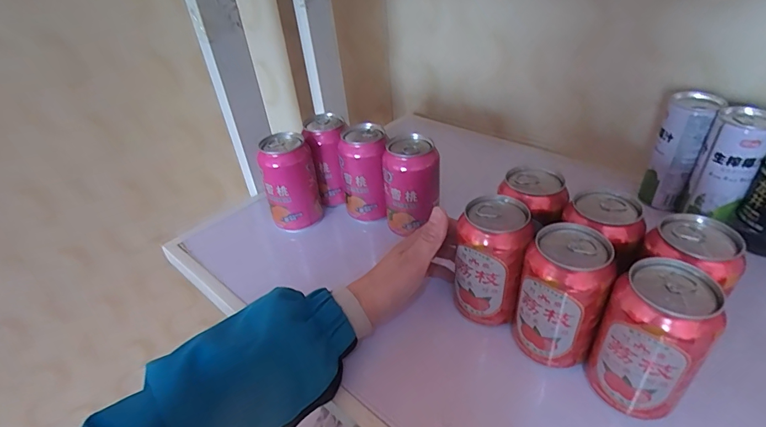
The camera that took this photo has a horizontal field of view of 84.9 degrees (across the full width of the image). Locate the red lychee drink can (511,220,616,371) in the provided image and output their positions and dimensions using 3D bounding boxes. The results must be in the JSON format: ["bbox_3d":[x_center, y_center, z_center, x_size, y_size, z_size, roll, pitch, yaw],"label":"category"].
[{"bbox_3d":[0.141,0.066,0.336,0.062,0.101,0.057,15,41,26],"label":"red lychee drink can"}]

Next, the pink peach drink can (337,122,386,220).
[{"bbox_3d":[-0.022,-0.048,0.510,0.053,0.107,0.054,-4,36,3],"label":"pink peach drink can"}]

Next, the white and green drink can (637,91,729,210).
[{"bbox_3d":[0.340,-0.071,0.487,0.052,0.127,0.050,15,41,26],"label":"white and green drink can"}]

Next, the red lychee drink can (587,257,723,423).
[{"bbox_3d":[0.189,0.091,0.298,0.061,0.106,0.055,23,45,34],"label":"red lychee drink can"}]

